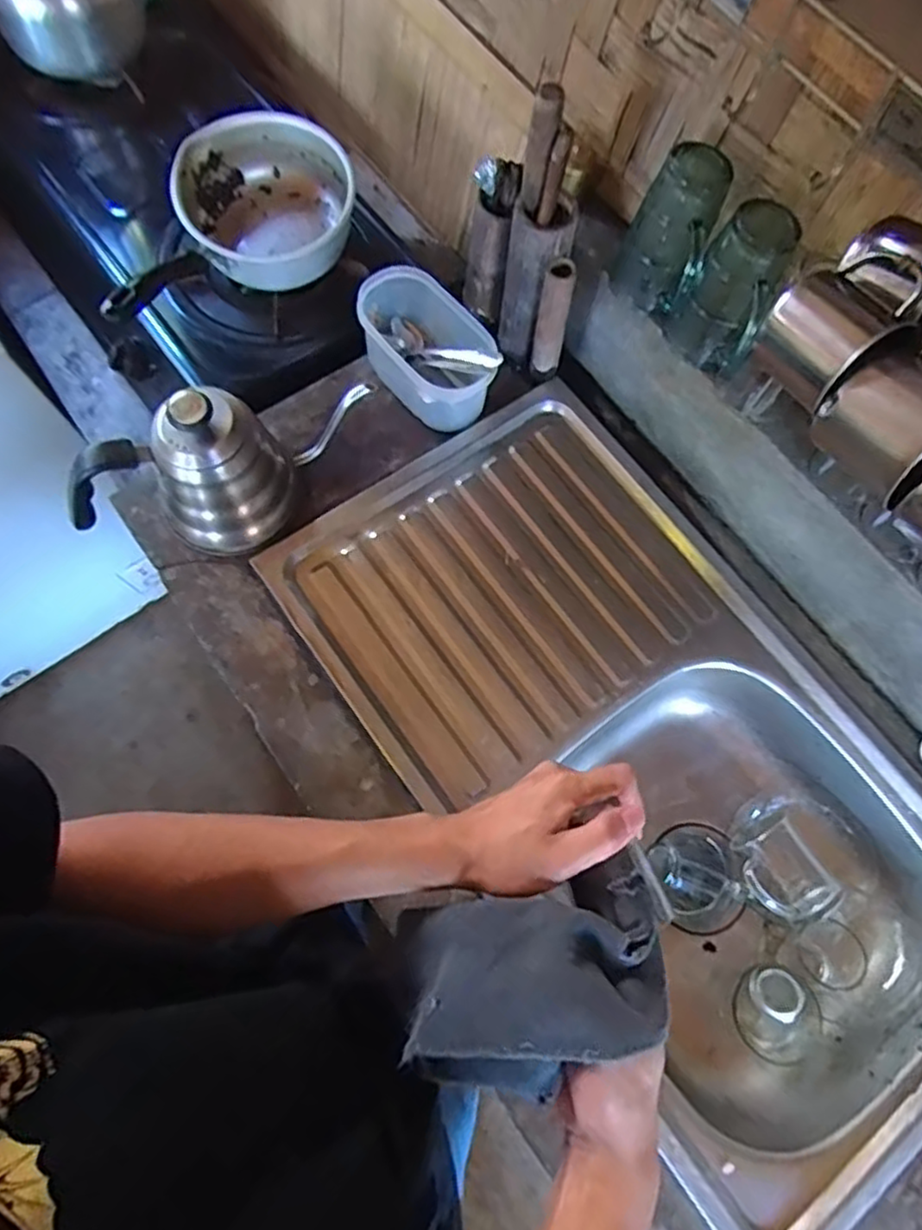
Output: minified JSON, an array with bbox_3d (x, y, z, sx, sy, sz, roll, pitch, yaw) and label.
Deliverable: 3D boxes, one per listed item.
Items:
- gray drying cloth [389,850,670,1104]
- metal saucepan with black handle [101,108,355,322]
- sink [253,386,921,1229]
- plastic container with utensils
[{"bbox_3d":[0.042,0.213,0.386,0.154,0.050,0.105,-12,73,-6],"label":"gray drying cloth"},{"bbox_3d":[-0.259,-0.422,0.751,0.173,0.119,0.319,43,76,11],"label":"metal saucepan with black handle"},{"bbox_3d":[0.175,0.145,0.706,0.392,0.150,0.738,-35,77,-12],"label":"sink"},{"bbox_3d":[-0.034,-0.286,0.730,0.094,0.085,0.161,-39,78,-13],"label":"plastic container with utensils"}]

